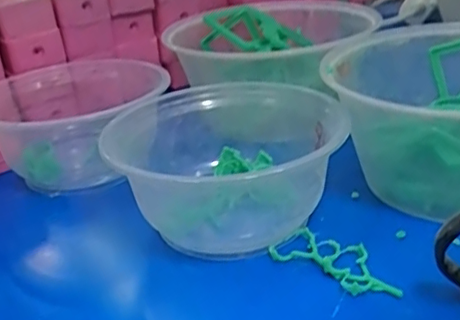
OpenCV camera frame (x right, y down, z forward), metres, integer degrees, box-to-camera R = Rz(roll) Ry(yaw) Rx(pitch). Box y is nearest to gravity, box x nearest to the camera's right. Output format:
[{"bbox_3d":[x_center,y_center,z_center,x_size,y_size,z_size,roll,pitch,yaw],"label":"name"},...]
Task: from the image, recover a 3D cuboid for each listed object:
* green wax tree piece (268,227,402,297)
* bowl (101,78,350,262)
[{"bbox_3d":[0.055,0.051,0.295,0.068,0.008,0.030,17,35,40],"label":"green wax tree piece"},{"bbox_3d":[0.002,0.003,0.345,0.129,0.062,0.120,-6,26,3],"label":"bowl"}]

